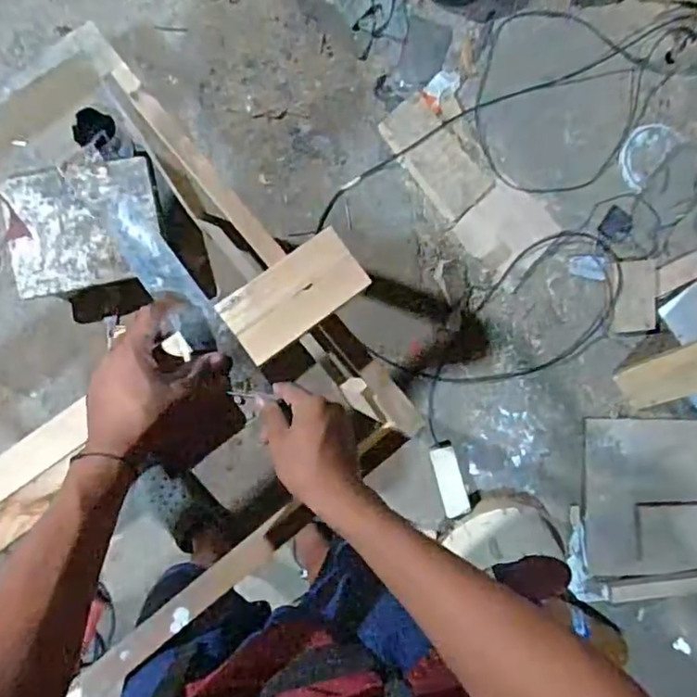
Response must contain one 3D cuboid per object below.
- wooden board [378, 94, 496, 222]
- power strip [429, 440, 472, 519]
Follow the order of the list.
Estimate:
[{"bbox_3d":[0.212,-0.466,1.449,0.153,0.014,0.292,-42,91,-7],"label":"wooden board"},{"bbox_3d":[0.238,0.307,1.396,0.068,0.039,0.173,-15,88,-7],"label":"power strip"}]

